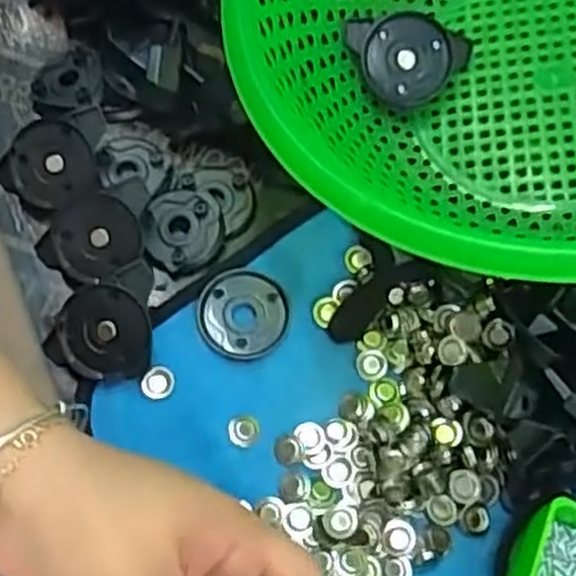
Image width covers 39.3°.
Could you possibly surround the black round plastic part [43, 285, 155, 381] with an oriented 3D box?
[{"bbox_3d":[-0.084,0.019,0.362,0.046,0.014,0.041,9,96,-1],"label":"black round plastic part"}]

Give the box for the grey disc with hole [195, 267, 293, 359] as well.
[{"bbox_3d":[-0.020,0.012,0.379,0.043,0.006,0.042,1,69,-3],"label":"grey disc with hole"}]

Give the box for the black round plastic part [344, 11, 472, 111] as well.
[{"bbox_3d":[0.058,-0.110,0.389,0.057,0.010,0.043,-5,103,8],"label":"black round plastic part"}]

